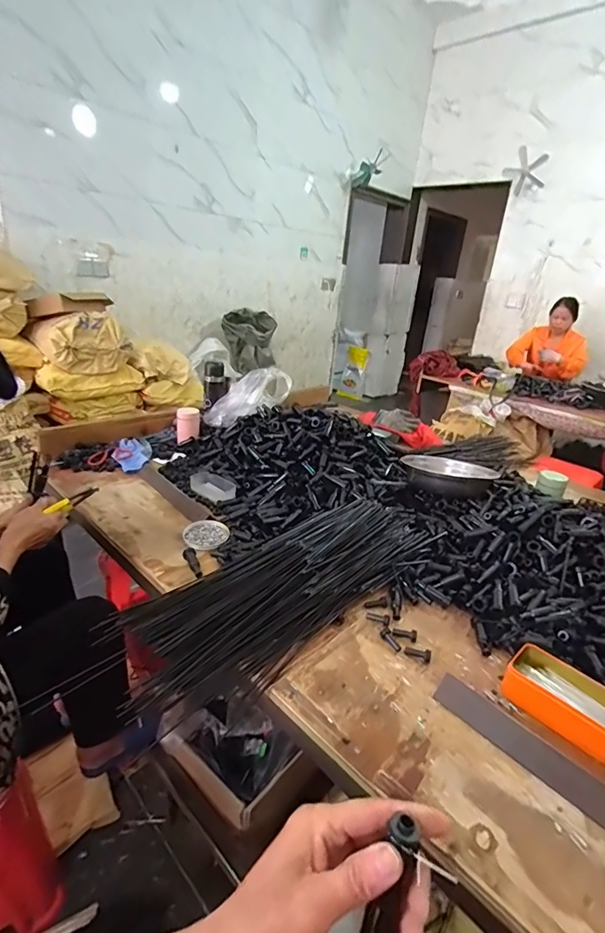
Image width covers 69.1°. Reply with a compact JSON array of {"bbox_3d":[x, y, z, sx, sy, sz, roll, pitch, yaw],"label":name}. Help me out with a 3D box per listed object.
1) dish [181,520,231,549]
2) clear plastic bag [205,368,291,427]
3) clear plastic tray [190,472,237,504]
[{"bbox_3d":[-0.199,0.137,0.905,0.090,0.007,0.091,3,26,-1],"label":"dish"},{"bbox_3d":[-0.172,-0.207,1.351,0.289,0.101,0.107,-31,29,3],"label":"clear plastic bag"},{"bbox_3d":[-0.219,0.049,1.071,0.141,0.023,0.069,22,52,39],"label":"clear plastic tray"}]

